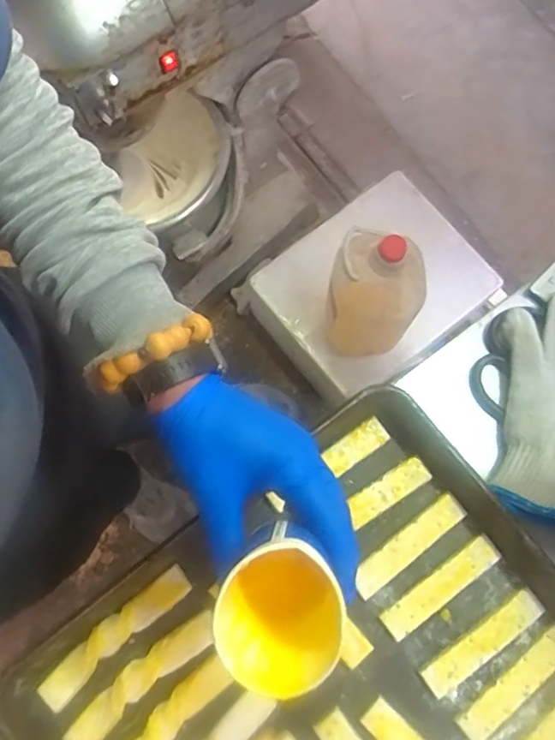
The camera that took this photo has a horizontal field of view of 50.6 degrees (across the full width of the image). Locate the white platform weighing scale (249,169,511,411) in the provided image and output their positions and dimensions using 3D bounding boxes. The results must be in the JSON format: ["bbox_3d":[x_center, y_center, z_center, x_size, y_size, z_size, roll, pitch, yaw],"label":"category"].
[{"bbox_3d":[0.192,-0.168,1.208,0.434,0.122,0.328,-37,81,-7],"label":"white platform weighing scale"}]

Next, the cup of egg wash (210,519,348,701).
[{"bbox_3d":[0.007,0.124,0.324,0.067,0.075,0.081,24,106,10],"label":"cup of egg wash"}]

